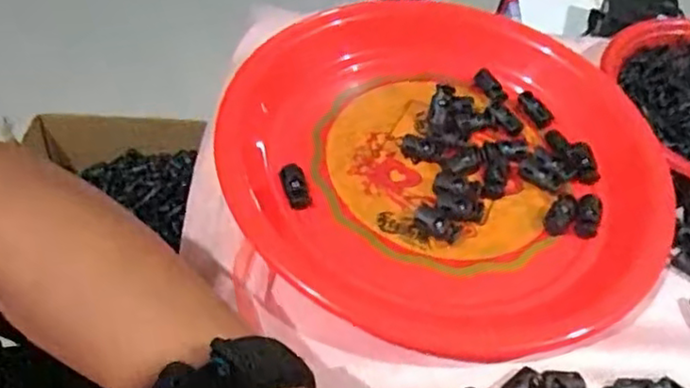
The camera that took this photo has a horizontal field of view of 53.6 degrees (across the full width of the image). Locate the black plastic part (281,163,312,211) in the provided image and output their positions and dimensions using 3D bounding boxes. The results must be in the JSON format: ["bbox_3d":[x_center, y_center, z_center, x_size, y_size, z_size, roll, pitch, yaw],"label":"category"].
[{"bbox_3d":[-0.028,-0.004,0.385,0.014,0.009,0.029,-17,55,-12],"label":"black plastic part"}]

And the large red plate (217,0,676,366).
[{"bbox_3d":[0.062,-0.026,0.412,0.254,0.028,0.254,5,51,-6],"label":"large red plate"}]

